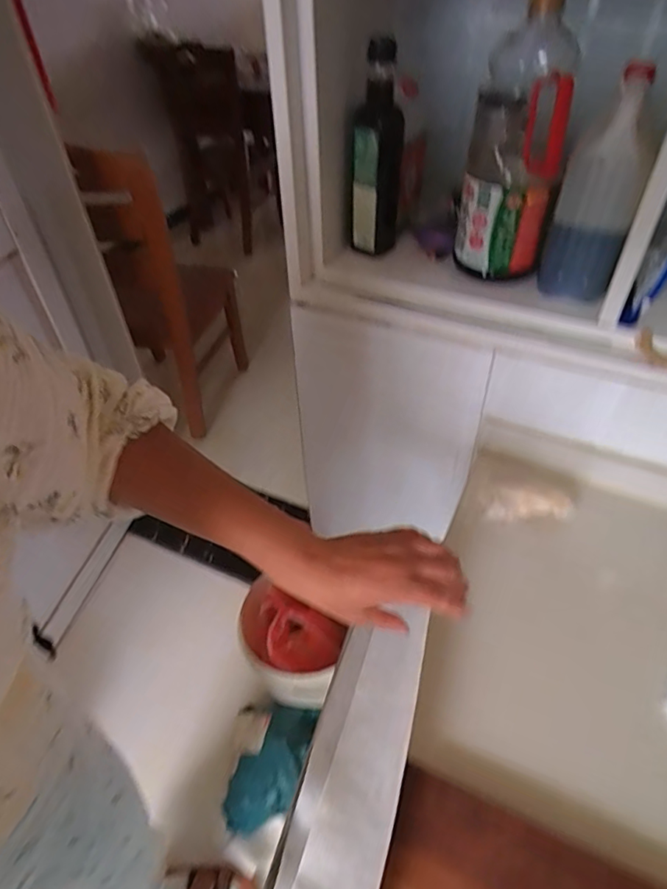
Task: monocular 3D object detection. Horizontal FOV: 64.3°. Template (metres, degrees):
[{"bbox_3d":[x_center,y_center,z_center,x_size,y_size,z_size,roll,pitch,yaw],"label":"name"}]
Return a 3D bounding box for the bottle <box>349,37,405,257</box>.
[{"bbox_3d":[0.055,-0.370,0.694,0.068,0.246,0.064,1,45,4],"label":"bottle"}]

